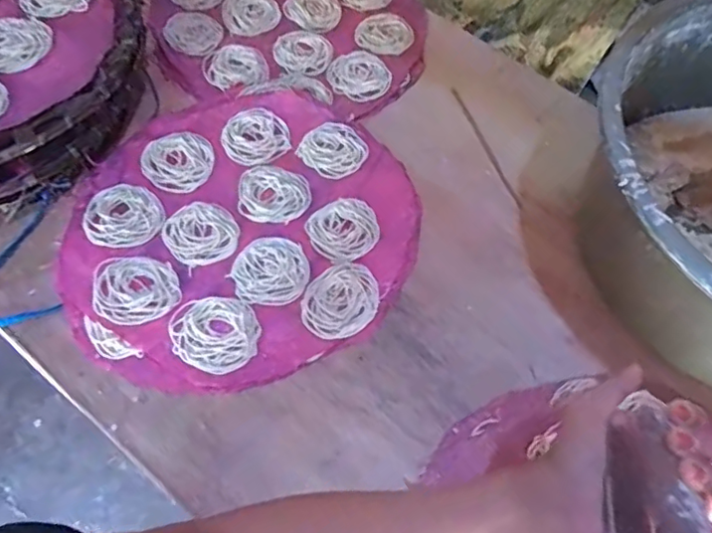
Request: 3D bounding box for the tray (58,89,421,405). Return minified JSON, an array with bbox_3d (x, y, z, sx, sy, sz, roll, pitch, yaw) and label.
[{"bbox_3d":[-0.113,-0.038,0.594,0.327,0.024,0.345,2,59,-3],"label":"tray"}]

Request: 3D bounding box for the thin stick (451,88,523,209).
[{"bbox_3d":[0.152,-0.141,0.684,0.007,0.007,0.184,-15,61,-13],"label":"thin stick"}]

